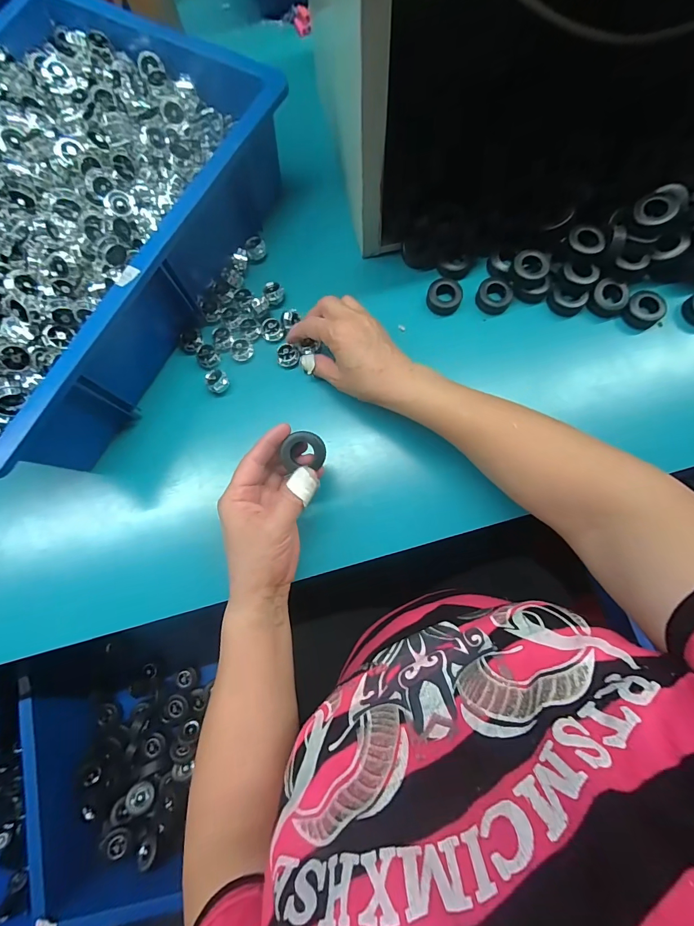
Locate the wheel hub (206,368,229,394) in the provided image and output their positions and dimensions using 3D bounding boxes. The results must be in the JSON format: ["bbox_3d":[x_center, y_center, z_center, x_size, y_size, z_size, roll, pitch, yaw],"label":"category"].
[{"bbox_3d":[-0.138,-0.087,0.401,0.022,0.014,0.024,0,76,1],"label":"wheel hub"}]

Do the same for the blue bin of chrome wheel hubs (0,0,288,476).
[{"bbox_3d":[-0.291,-0.248,0.383,0.344,0.112,0.457,27,82,6],"label":"blue bin of chrome wheel hubs"}]

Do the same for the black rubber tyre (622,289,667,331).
[{"bbox_3d":[0.316,-0.163,0.401,0.031,0.021,0.036,-41,82,-5],"label":"black rubber tyre"}]

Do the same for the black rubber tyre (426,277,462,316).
[{"bbox_3d":[0.109,-0.186,0.417,0.037,0.014,0.040,0,80,2],"label":"black rubber tyre"}]

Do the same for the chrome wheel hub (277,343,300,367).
[{"bbox_3d":[-0.063,-0.115,0.406,0.023,0.012,0.022,0,80,2],"label":"chrome wheel hub"}]

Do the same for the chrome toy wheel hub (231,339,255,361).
[{"bbox_3d":[-0.114,-0.121,0.407,0.022,0.008,0.021,0,76,1],"label":"chrome toy wheel hub"}]

